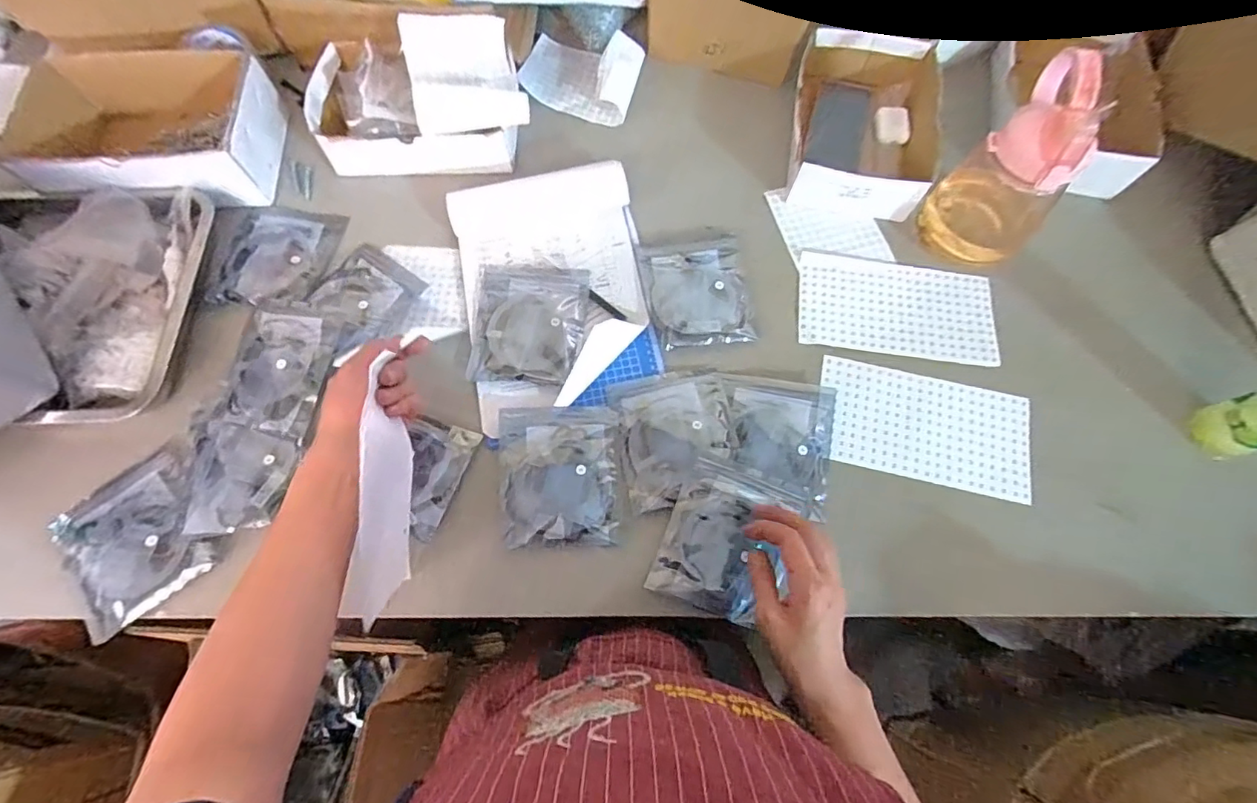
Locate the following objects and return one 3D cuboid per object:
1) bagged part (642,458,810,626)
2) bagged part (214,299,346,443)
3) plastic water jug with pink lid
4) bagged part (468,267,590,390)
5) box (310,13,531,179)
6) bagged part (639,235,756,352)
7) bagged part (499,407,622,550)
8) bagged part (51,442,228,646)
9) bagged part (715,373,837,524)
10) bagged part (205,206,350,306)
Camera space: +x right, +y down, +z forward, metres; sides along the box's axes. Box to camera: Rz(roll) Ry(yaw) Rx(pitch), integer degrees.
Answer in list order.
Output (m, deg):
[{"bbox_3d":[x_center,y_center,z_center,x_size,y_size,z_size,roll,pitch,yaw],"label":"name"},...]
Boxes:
[{"bbox_3d":[0.099,0.141,0.534,0.121,0.015,0.139,21,70,6],"label":"bagged part"},{"bbox_3d":[-0.383,-0.038,0.583,0.110,0.018,0.148,7,77,10],"label":"bagged part"},{"bbox_3d":[0.431,-0.250,0.602,0.092,0.199,0.115,-41,76,-15],"label":"plastic water jug with pink lid"},{"bbox_3d":[-0.116,-0.095,0.618,0.130,0.017,0.152,5,69,0],"label":"bagged part"},{"bbox_3d":[-0.263,-0.386,0.673,0.272,0.112,0.171,-2,69,-2],"label":"box"},{"bbox_3d":[0.085,-0.136,0.644,0.114,0.012,0.148,-6,70,-4],"label":"bagged part"},{"bbox_3d":[-0.072,0.076,0.561,0.124,0.008,0.146,-2,69,-2],"label":"bagged part"},{"bbox_3d":[-0.493,0.136,0.536,0.134,0.015,0.148,-37,75,-14],"label":"bagged part"},{"bbox_3d":[0.161,0.041,0.574,0.125,0.012,0.147,10,69,2],"label":"bagged part"},{"bbox_3d":[-0.435,-0.181,0.650,0.132,0.015,0.149,12,70,3],"label":"bagged part"}]

